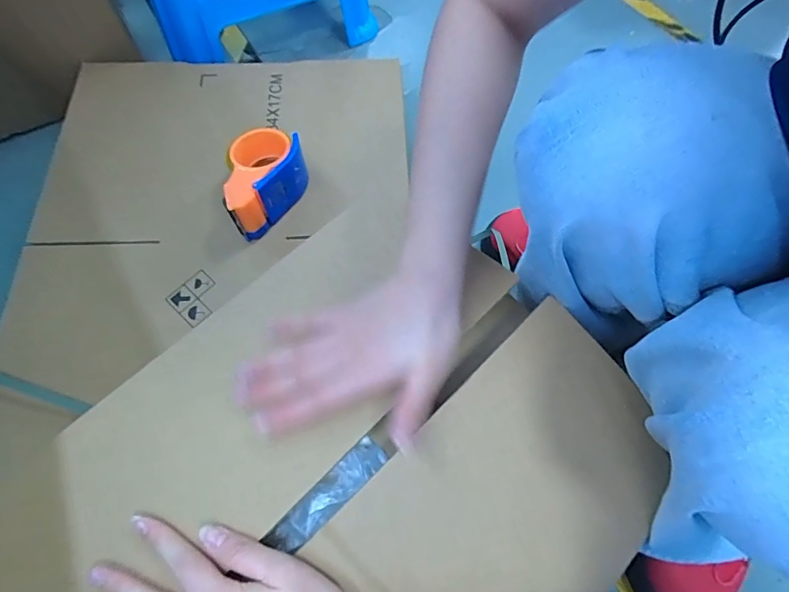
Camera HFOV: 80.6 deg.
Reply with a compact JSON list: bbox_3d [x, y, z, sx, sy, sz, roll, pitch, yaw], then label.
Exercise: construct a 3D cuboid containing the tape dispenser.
[{"bbox_3d":[-0.168,-0.151,0.624,0.098,0.076,0.137,-7,66,-3],"label":"tape dispenser"}]

